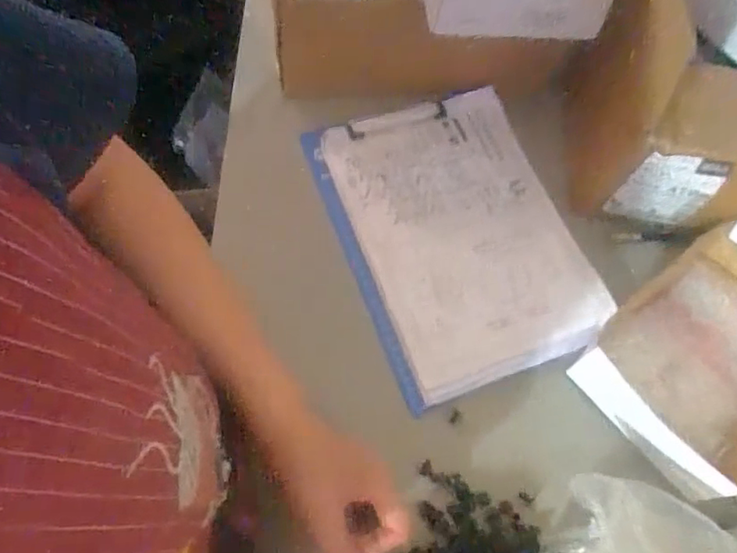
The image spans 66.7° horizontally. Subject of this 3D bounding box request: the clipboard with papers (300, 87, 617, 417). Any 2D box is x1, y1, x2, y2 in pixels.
[{"bbox_3d":[0.086,-0.046,0.559,0.220,0.017,0.298,-17,71,-14],"label":"clipboard with papers"}]

